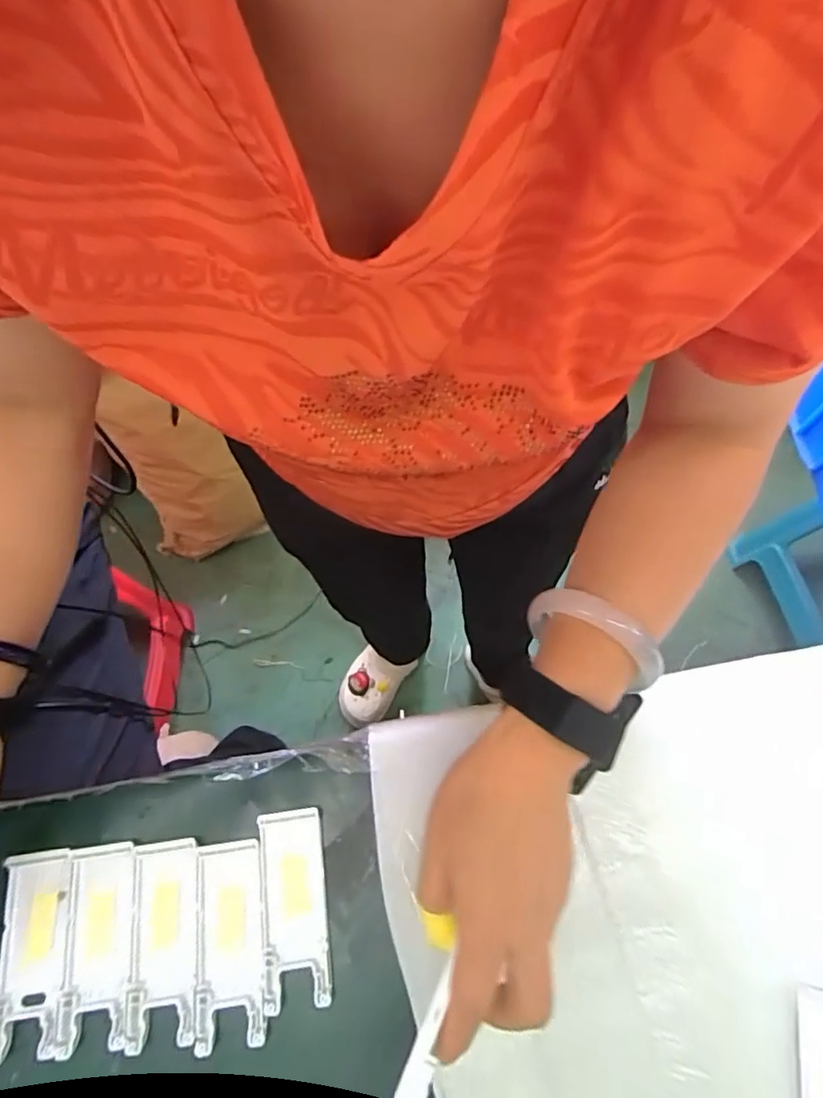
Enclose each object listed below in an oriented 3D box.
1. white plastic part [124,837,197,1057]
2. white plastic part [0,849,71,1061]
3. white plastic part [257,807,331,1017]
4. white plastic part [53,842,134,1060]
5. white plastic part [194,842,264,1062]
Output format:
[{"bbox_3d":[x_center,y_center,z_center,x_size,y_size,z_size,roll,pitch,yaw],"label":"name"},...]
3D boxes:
[{"bbox_3d":[-0.151,0.237,0.355,0.040,0.006,0.105,-7,65,-3],"label":"white plastic part"},{"bbox_3d":[-0.230,0.242,0.351,0.037,0.009,0.104,-7,65,-3],"label":"white plastic part"},{"bbox_3d":[-0.074,0.220,0.362,0.039,0.007,0.104,-7,65,-3],"label":"white plastic part"},{"bbox_3d":[-0.192,0.239,0.354,0.039,0.008,0.104,-7,65,-3],"label":"white plastic part"},{"bbox_3d":[-0.111,0.237,0.355,0.039,0.004,0.104,-7,65,-3],"label":"white plastic part"}]

